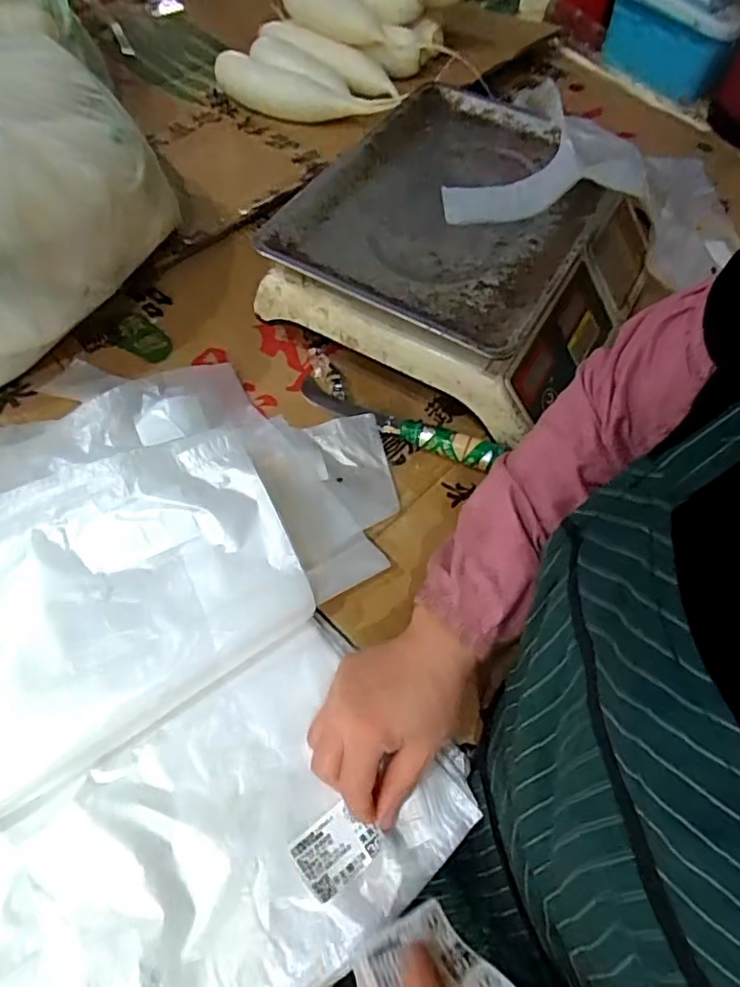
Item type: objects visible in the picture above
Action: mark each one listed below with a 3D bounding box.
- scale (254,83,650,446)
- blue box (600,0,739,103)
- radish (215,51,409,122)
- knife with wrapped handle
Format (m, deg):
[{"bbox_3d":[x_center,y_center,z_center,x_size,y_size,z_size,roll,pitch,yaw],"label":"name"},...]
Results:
[{"bbox_3d":[0.102,-0.236,0.578,0.301,0.109,0.348,34,63,13],"label":"scale"},{"bbox_3d":[0.447,-0.675,0.841,0.114,0.106,0.187,-34,69,-21],"label":"blue box"},{"bbox_3d":[-0.087,-0.521,0.760,0.254,0.049,0.051,11,60,1],"label":"radish"},{"bbox_3d":[0.022,-0.068,0.530,0.200,0.022,0.035,27,62,10],"label":"knife with wrapped handle"}]

